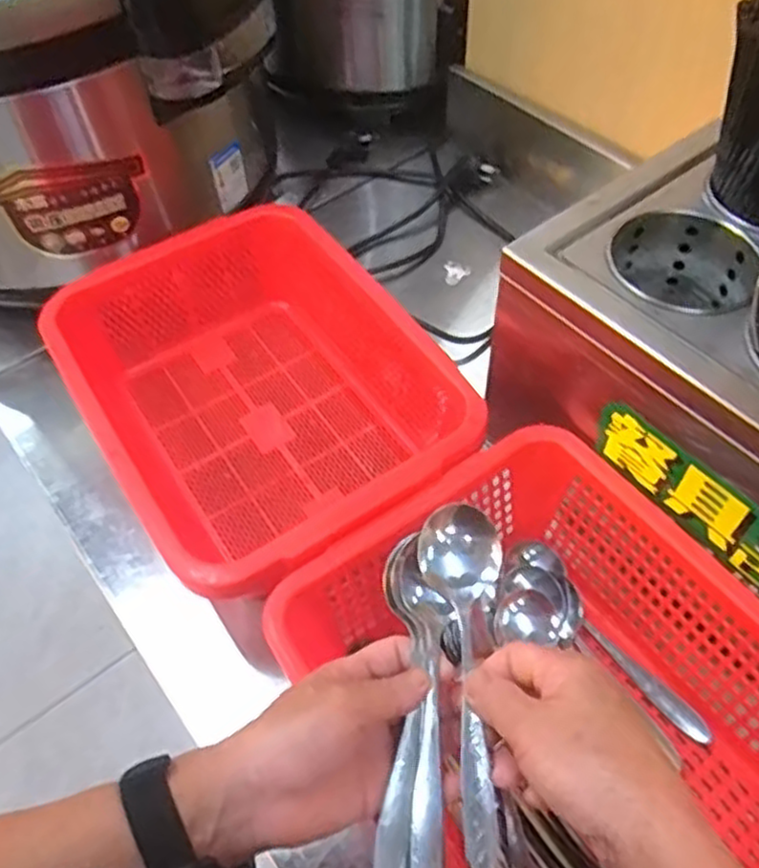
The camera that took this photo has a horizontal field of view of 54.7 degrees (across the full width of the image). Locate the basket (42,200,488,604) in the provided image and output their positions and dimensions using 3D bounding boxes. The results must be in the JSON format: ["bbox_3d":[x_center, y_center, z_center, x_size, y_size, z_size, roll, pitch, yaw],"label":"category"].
[{"bbox_3d":[-0.097,-0.029,0.620,0.250,0.103,0.332,-29,58,-17],"label":"basket"}]

